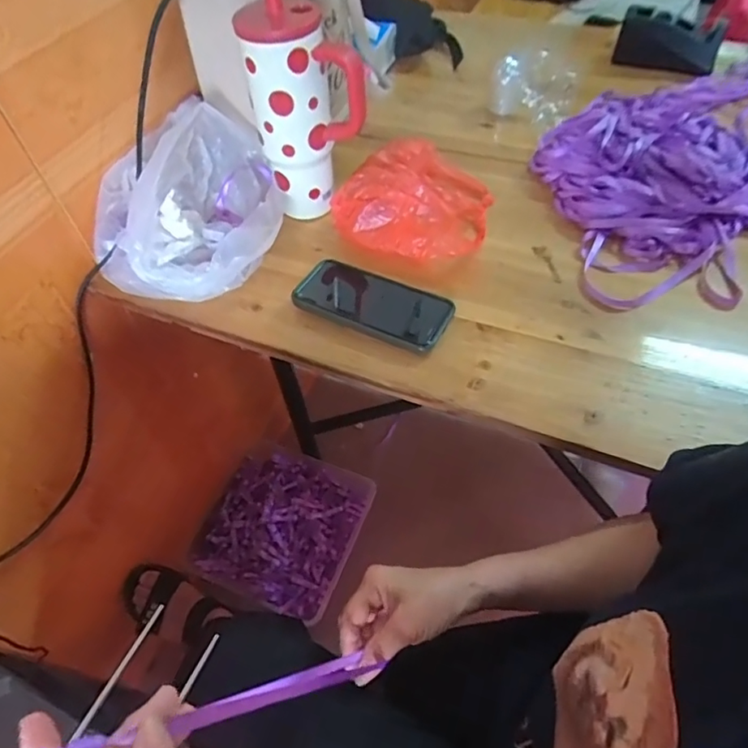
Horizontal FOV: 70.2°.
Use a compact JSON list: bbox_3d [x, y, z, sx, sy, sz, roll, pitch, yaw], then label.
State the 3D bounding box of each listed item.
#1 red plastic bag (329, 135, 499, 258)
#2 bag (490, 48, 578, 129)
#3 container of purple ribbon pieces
[{"bbox_3d":[0.051,-0.213,0.639,0.179,0.054,0.182,16,56,15],"label":"red plastic bag"},{"bbox_3d":[0.233,-0.402,0.744,0.116,0.087,0.074,-23,55,-15],"label":"bag"},{"bbox_3d":[-0.183,0.304,1.072,0.296,0.102,0.299,16,56,15],"label":"container of purple ribbon pieces"}]

